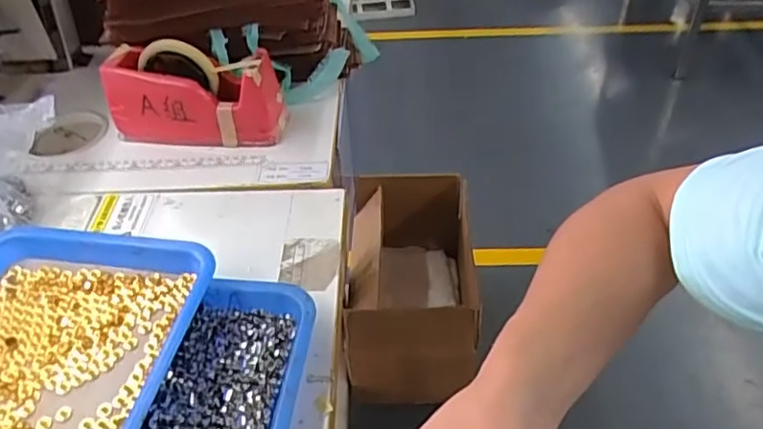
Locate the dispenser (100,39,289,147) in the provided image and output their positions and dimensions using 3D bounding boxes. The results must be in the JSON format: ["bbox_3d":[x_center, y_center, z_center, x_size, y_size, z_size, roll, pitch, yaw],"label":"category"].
[{"bbox_3d":[-0.225,-0.146,0.725,0.206,0.112,0.072,3,43,7],"label":"dispenser"}]

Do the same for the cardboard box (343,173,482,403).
[{"bbox_3d":[0.079,0.161,1.315,0.294,0.311,0.387,0,43,3],"label":"cardboard box"}]

